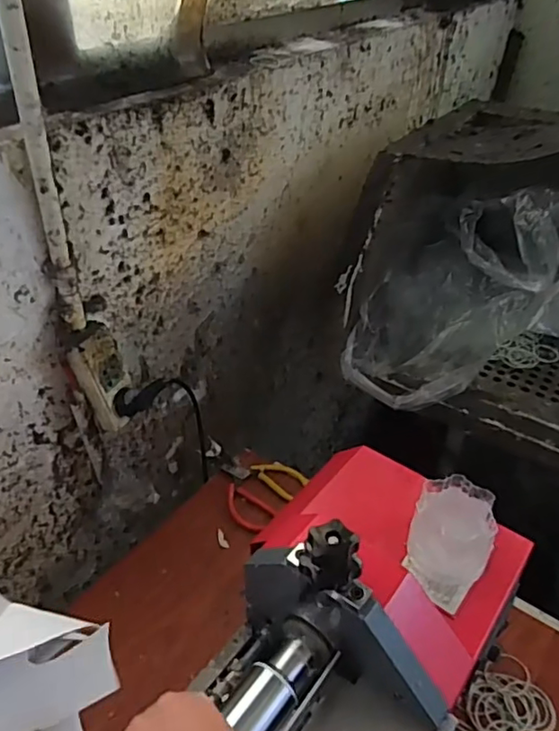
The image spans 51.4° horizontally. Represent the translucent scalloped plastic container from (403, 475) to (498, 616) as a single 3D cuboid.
[{"bbox_3d":[0.159,0.163,0.546,0.072,0.072,0.087,26,45,29],"label":"translucent scalloped plastic container"}]

